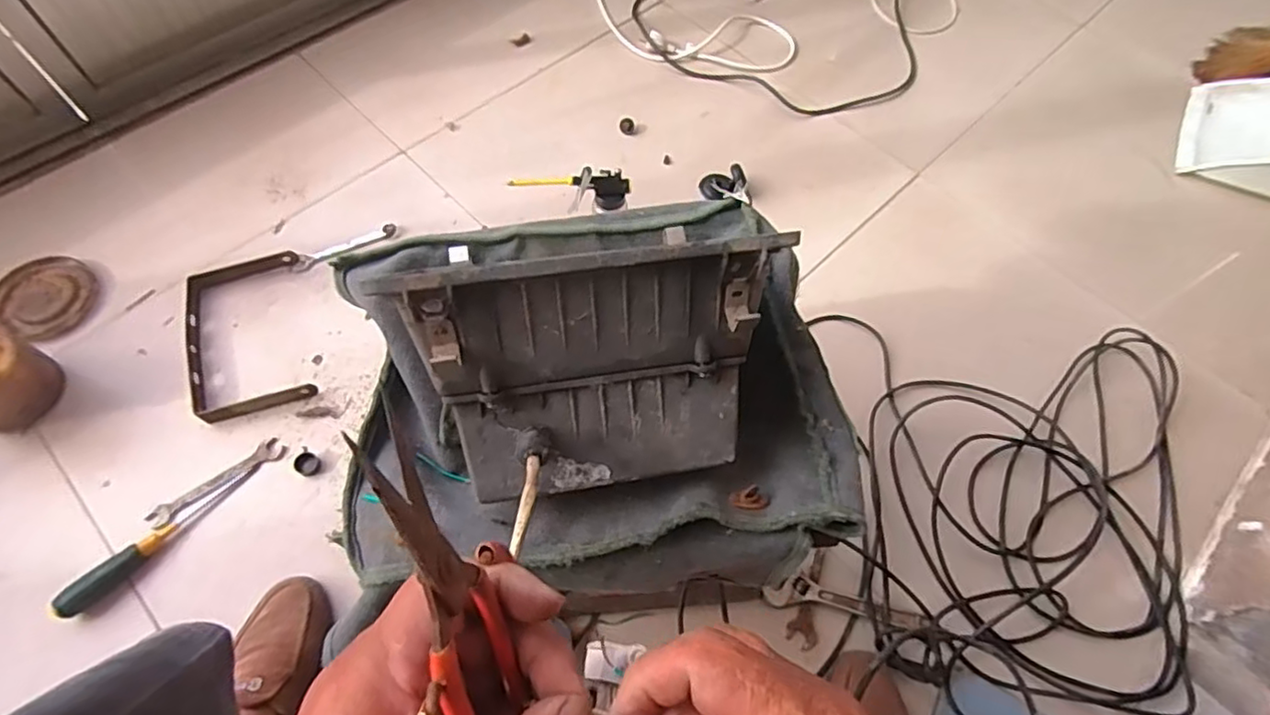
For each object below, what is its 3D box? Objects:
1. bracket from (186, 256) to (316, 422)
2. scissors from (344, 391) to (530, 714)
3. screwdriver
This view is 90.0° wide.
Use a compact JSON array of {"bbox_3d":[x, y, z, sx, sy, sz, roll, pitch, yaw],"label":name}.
[{"bbox_3d":[-0.519,-0.038,0.852,0.150,0.026,0.240,-15,66,-10],"label":"bracket"},{"bbox_3d":[-0.055,0.090,0.200,0.018,0.075,0.155,-9,102,-8],"label":"scissors"},{"bbox_3d":[-0.561,0.216,0.750,0.027,0.027,0.227,39,65,15],"label":"screwdriver"}]

